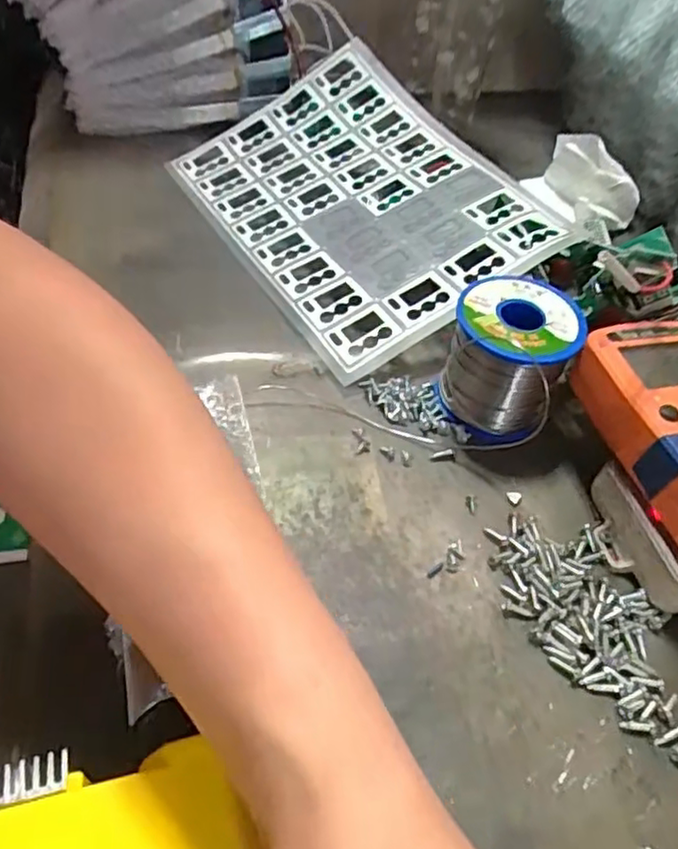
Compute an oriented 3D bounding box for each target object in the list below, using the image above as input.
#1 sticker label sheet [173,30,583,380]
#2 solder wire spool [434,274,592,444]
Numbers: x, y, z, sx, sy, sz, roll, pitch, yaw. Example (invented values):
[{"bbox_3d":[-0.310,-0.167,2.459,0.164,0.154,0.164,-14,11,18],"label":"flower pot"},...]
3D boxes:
[{"bbox_3d":[0.007,-0.163,0.452,0.178,0.020,0.268,-31,58,-9],"label":"sticker label sheet"},{"bbox_3d":[0.090,-0.036,0.354,0.060,0.064,0.067,20,51,10],"label":"solder wire spool"}]

